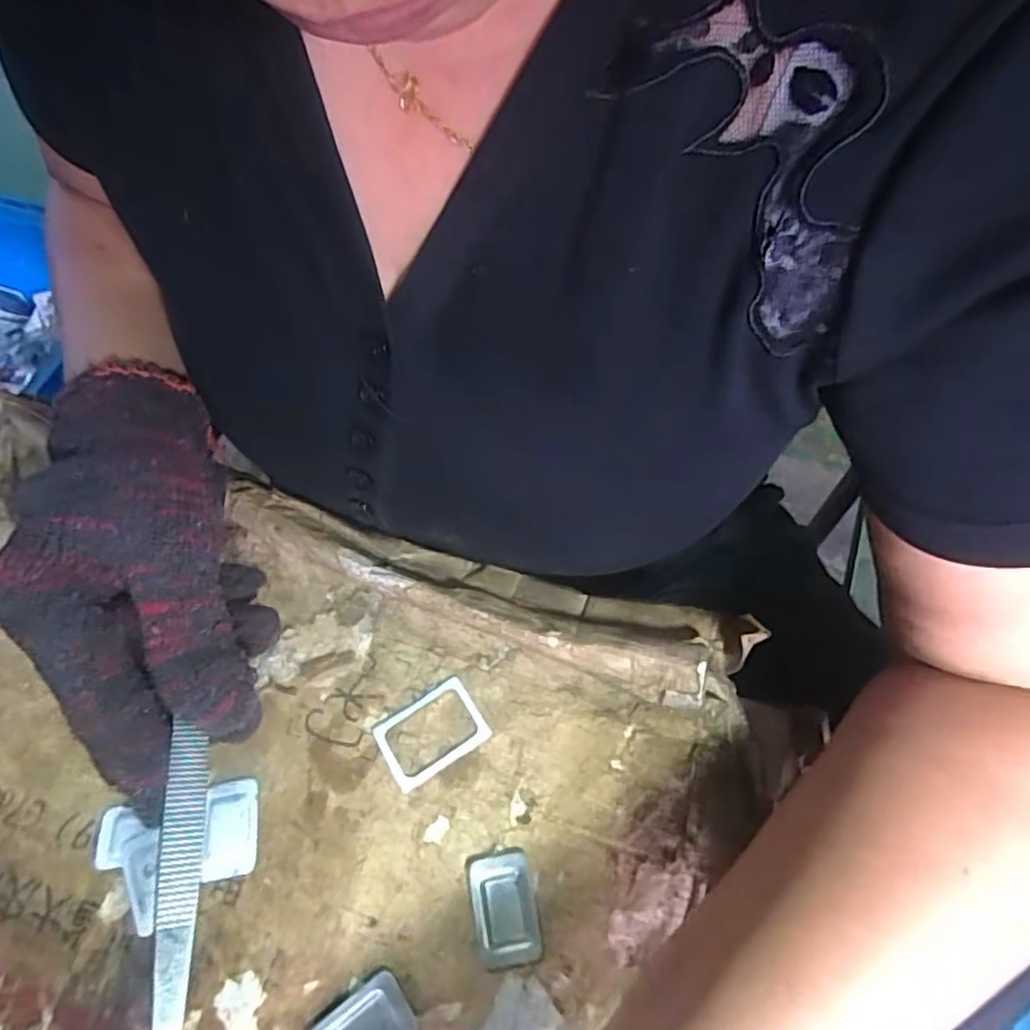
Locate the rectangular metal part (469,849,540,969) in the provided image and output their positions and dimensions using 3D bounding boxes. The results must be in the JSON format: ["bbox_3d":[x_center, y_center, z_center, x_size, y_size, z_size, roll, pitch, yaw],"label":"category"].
[{"bbox_3d":[-0.005,0.166,0.277,0.026,0.004,0.041,-10,62,-1],"label":"rectangular metal part"}]

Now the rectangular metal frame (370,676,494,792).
[{"bbox_3d":[-0.041,0.104,0.314,0.048,0.005,0.036,-32,65,-12],"label":"rectangular metal frame"}]

